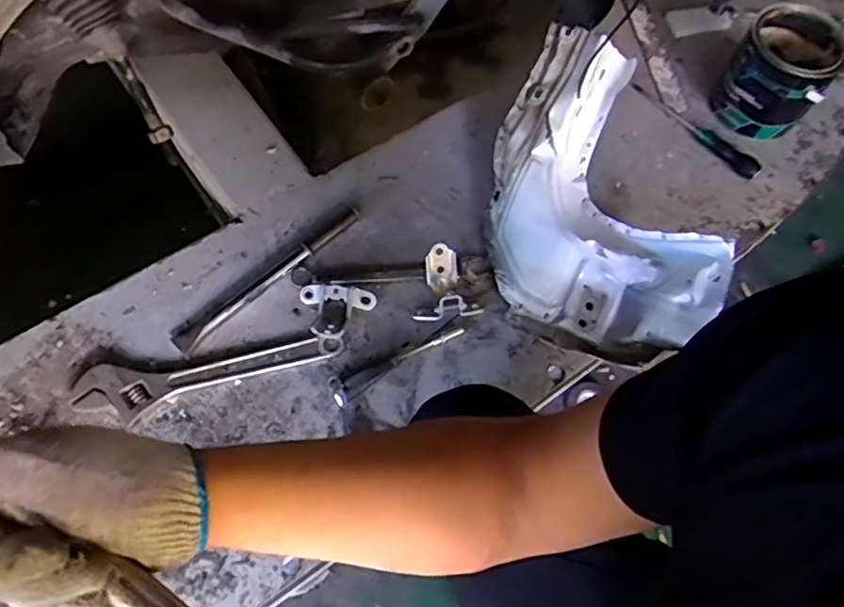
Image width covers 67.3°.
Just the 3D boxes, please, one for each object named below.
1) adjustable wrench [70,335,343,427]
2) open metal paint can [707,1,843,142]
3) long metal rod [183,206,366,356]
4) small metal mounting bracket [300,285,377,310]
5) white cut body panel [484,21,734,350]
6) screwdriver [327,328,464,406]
[{"bbox_3d":[-0.289,0.100,0.862,0.350,0.028,0.072,-9,66,-8],"label":"adjustable wrench"},{"bbox_3d":[0.593,-0.382,1.065,0.151,0.159,0.164,33,67,11],"label":"open metal paint can"},{"bbox_3d":[-0.216,-0.046,0.935,0.025,0.025,0.324,42,69,15],"label":"long metal rod"},{"bbox_3d":[-0.123,-0.013,0.923,0.111,0.040,0.032,0,65,-4],"label":"small metal mounting bracket"},{"bbox_3d":[0.282,-0.174,0.960,0.330,0.177,0.449,11,65,2],"label":"white cut body panel"},{"bbox_3d":[-0.037,0.075,0.894,0.202,0.021,0.043,-31,71,-16],"label":"screwdriver"}]

